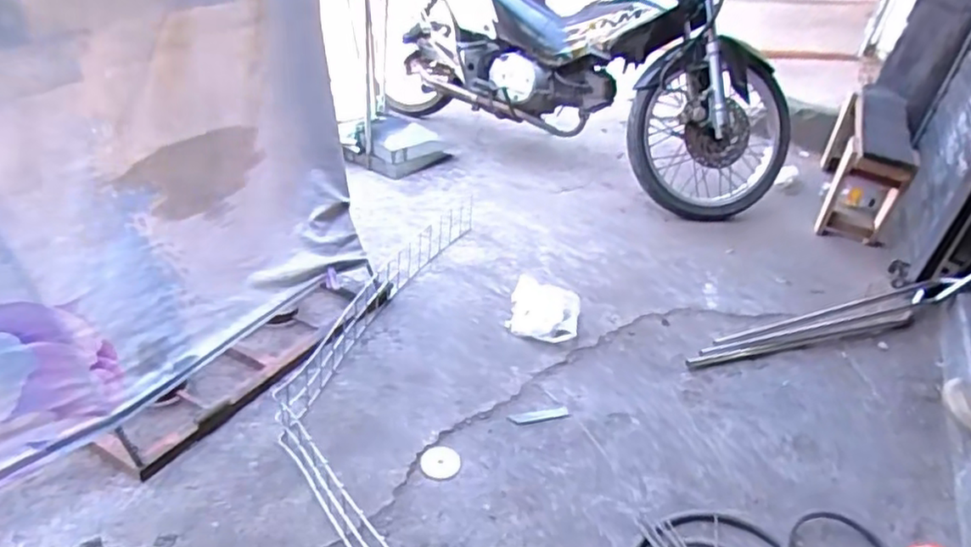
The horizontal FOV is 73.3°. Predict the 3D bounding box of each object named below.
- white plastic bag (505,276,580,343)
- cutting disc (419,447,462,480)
[{"bbox_3d":[0.140,0.080,1.555,0.162,0.045,0.216,9,32,6],"label":"white plastic bag"},{"bbox_3d":[-0.081,0.339,1.170,0.072,0.004,0.068,2,39,-15],"label":"cutting disc"}]

